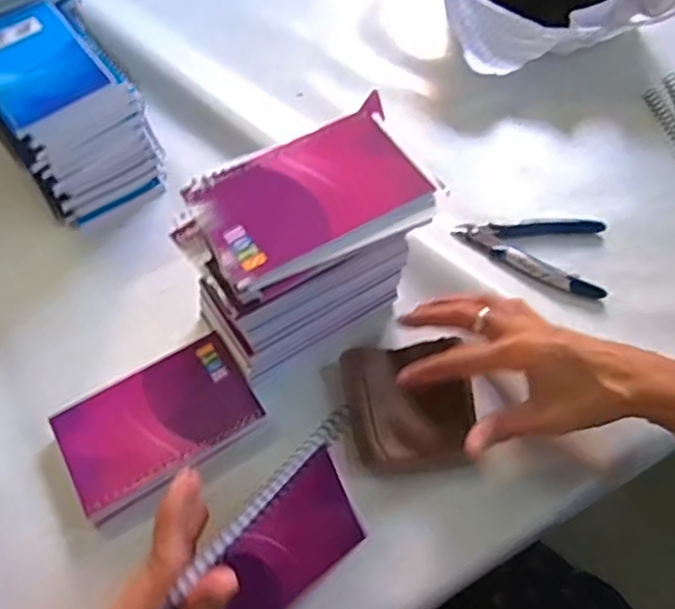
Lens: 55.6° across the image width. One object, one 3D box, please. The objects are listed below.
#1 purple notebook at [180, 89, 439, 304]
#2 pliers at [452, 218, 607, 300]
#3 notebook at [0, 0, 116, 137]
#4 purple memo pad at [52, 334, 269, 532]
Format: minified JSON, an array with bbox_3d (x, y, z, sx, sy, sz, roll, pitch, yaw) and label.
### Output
[{"bbox_3d":[-0.016,-0.065,0.379,0.130,0.017,0.089,-26,61,-13],"label":"purple notebook"},{"bbox_3d":[0.158,-0.052,0.512,0.118,0.011,0.067,22,62,15],"label":"pliers"},{"bbox_3d":[-0.238,-0.190,0.494,0.083,0.008,0.132,-34,63,-17],"label":"notebook"},{"bbox_3d":[-0.121,0.080,0.439,0.126,0.011,0.079,-29,62,-15],"label":"purple memo pad"}]

